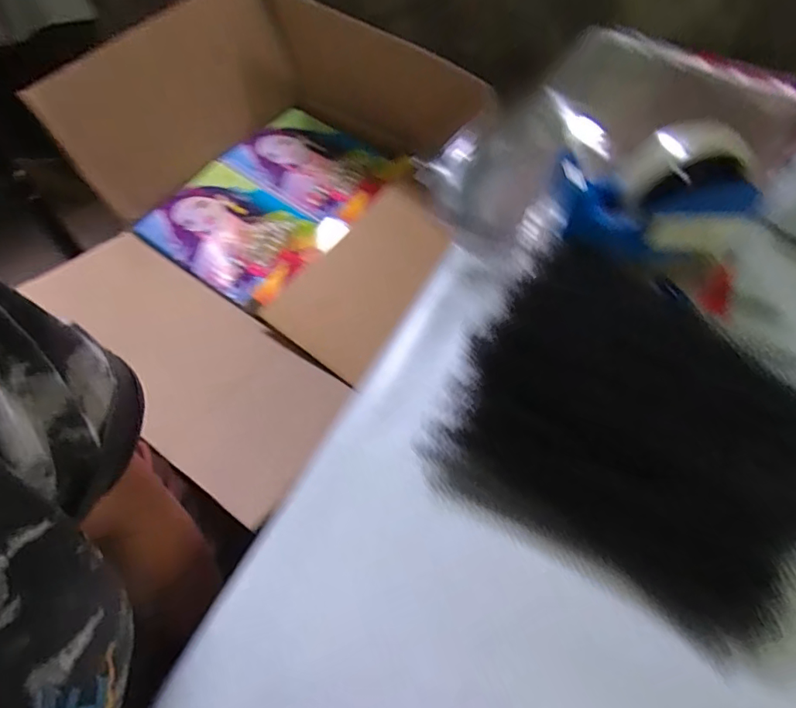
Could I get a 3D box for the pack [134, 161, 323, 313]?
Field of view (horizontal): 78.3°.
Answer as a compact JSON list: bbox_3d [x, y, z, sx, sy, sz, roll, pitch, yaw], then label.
[{"bbox_3d":[-0.210,-0.156,0.621,0.225,0.022,0.143,33,63,18],"label":"pack"}]

